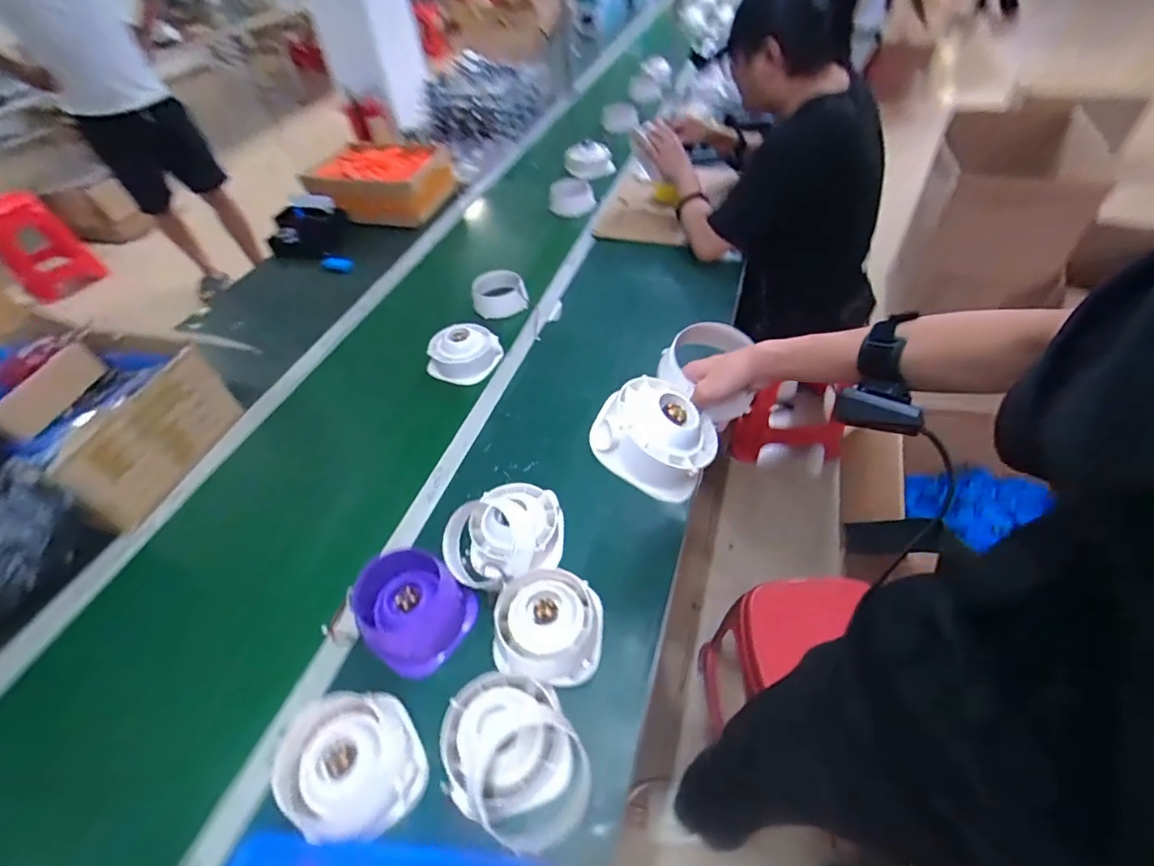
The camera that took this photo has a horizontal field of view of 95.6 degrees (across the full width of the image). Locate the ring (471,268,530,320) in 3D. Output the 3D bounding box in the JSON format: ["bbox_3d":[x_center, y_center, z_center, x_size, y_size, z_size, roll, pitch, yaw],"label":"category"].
[{"bbox_3d":[-0.185,-0.329,1.223,0.117,0.057,0.128,-3,49,4],"label":"ring"}]

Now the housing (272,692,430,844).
[{"bbox_3d":[-0.243,0.358,0.566,0.119,0.091,0.134,-32,54,-20],"label":"housing"}]

